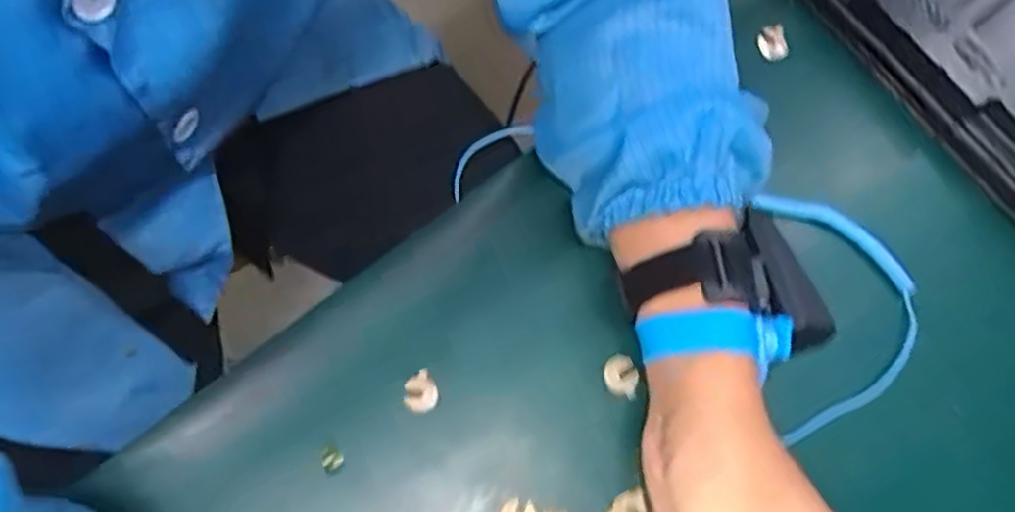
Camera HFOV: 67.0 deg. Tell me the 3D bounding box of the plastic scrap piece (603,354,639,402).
[{"bbox_3d":[0.059,0.062,0.403,0.018,0.004,0.021,16,74,-3],"label":"plastic scrap piece"}]

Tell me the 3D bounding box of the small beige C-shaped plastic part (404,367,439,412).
[{"bbox_3d":[-0.045,0.073,0.403,0.017,0.020,0.021,-22,79,-12],"label":"small beige C-shaped plastic part"}]

